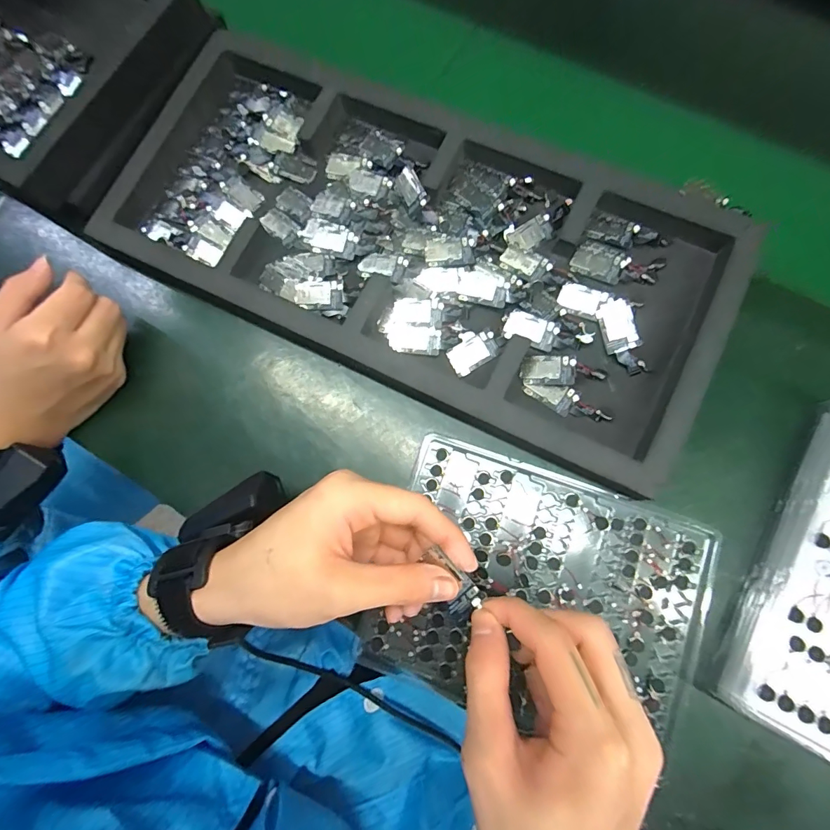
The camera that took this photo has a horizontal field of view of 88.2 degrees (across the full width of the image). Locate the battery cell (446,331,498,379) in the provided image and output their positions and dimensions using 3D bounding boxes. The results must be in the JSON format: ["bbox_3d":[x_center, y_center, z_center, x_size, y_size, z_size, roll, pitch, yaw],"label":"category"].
[{"bbox_3d":[0.043,-0.049,0.328,0.039,0.005,0.027,-32,77,-5],"label":"battery cell"}]

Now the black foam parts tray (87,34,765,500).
[{"bbox_3d":[-0.006,-0.141,0.346,0.476,0.052,0.231,26,77,9],"label":"black foam parts tray"}]

